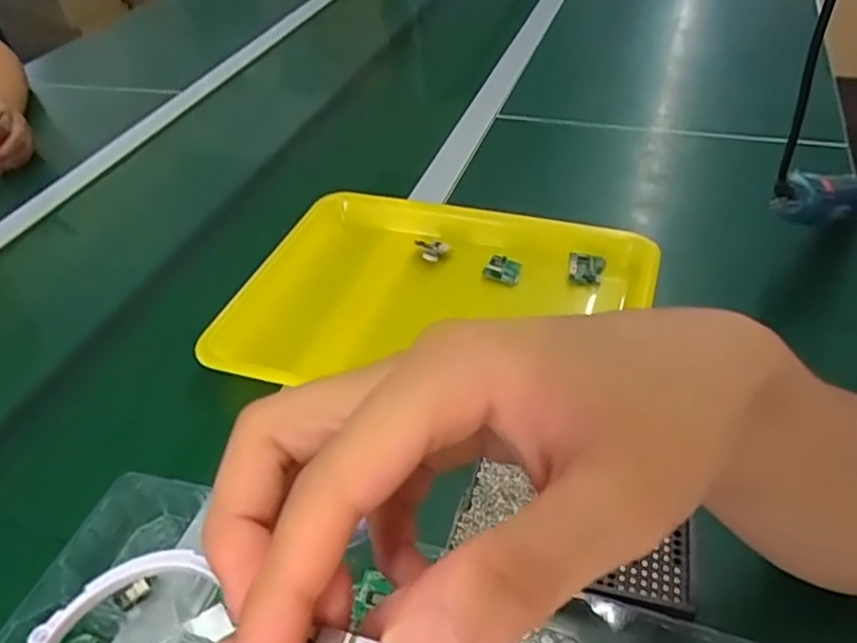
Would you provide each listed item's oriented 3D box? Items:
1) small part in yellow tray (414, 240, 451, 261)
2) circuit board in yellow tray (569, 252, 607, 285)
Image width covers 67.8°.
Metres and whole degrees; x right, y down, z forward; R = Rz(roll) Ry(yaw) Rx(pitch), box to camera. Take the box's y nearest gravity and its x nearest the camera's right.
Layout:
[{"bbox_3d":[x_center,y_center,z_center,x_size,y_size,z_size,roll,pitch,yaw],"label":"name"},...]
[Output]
[{"bbox_3d":[0.004,-0.069,0.603,0.032,0.013,0.019,-6,42,0],"label":"small part in yellow tray"},{"bbox_3d":[0.140,-0.047,0.567,0.032,0.027,0.007,2,-1,-11],"label":"circuit board in yellow tray"}]

